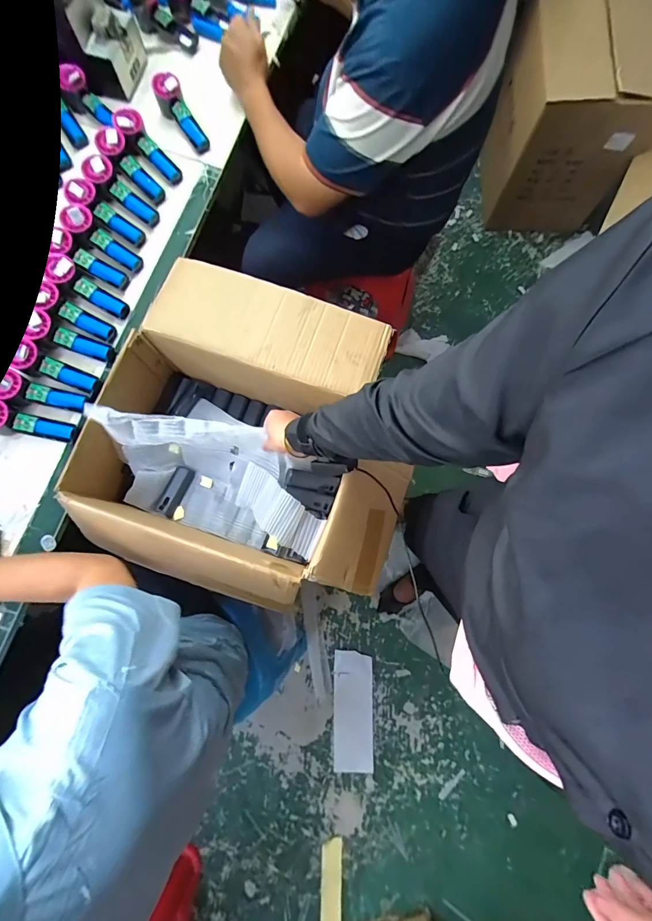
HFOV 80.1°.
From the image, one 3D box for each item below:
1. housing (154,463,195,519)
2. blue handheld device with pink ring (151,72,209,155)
[{"bbox_3d":[-0.302,0.060,0.777,0.038,0.015,0.100,24,83,3],"label":"housing"},{"bbox_3d":[-0.300,-0.729,0.815,0.059,0.053,0.159,-36,99,-5],"label":"blue handheld device with pink ring"}]

